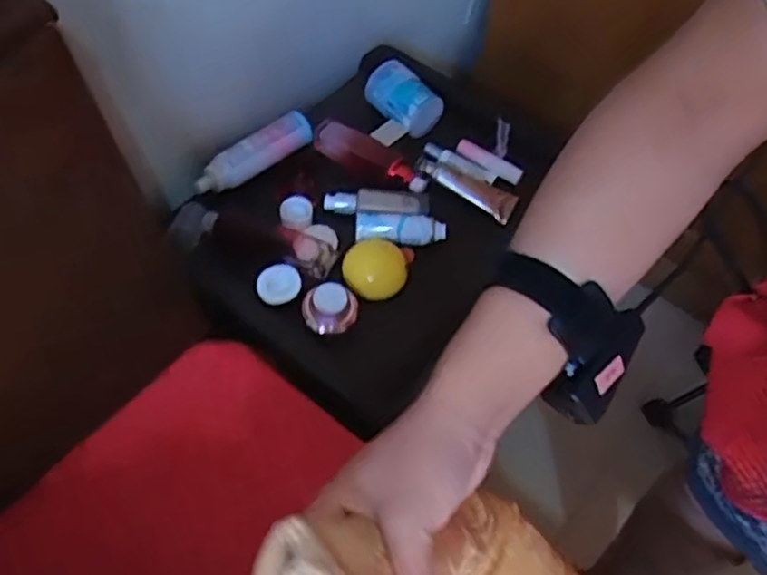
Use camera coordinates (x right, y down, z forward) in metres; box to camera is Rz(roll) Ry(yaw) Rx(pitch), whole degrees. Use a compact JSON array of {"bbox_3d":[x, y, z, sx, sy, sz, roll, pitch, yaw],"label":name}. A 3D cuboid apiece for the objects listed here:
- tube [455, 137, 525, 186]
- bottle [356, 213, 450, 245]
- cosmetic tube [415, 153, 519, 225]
[{"bbox_3d":[0.135,-0.161,0.877,0.089,0.016,0.024,30,62,5],"label":"tube"},{"bbox_3d":[0.021,-0.068,0.795,0.103,0.020,0.035,1,57,-5],"label":"bottle"},{"bbox_3d":[0.103,-0.128,0.851,0.127,0.027,0.045,32,60,14],"label":"cosmetic tube"}]

